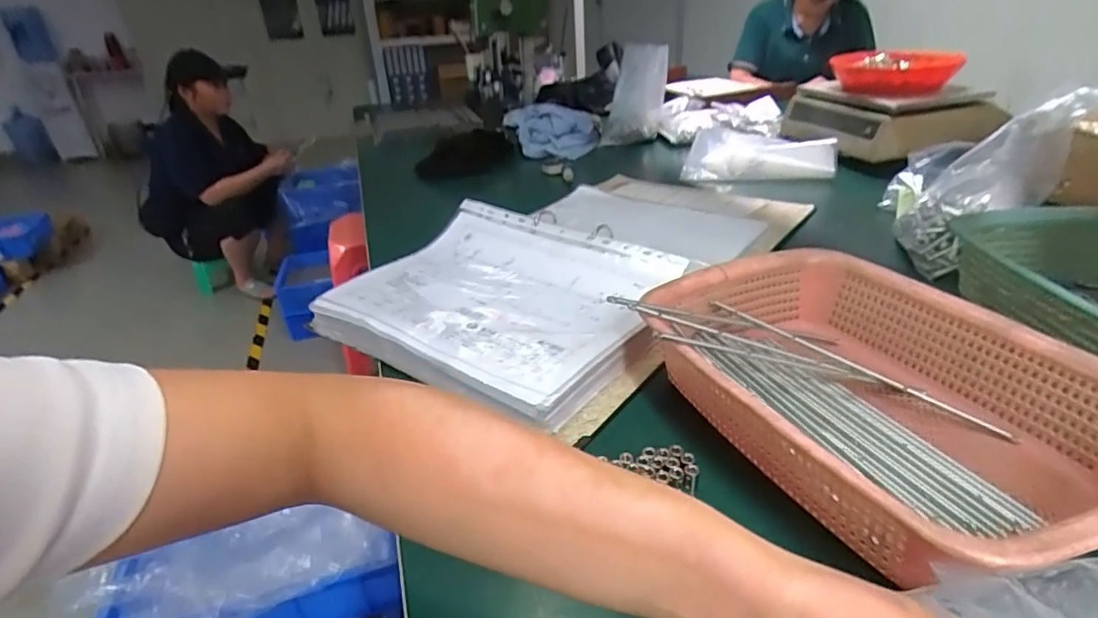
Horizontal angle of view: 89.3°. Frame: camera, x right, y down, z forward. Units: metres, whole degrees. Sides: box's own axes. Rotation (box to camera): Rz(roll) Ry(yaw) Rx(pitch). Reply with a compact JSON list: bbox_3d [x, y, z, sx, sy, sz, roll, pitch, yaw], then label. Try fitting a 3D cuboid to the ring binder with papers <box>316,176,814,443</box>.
[{"bbox_3d":[-0.057,-0.018,0.570,0.312,0.050,0.265,16,35,30],"label":"ring binder with papers"}]

